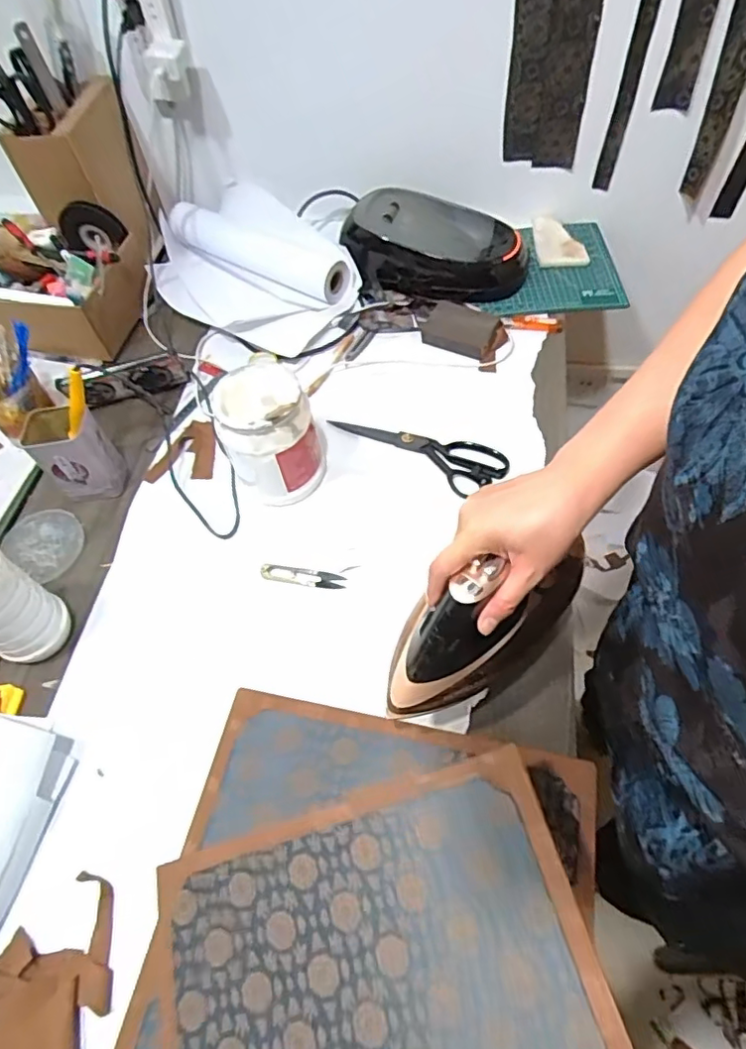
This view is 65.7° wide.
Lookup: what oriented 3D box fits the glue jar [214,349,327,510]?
[{"bbox_3d":[-0.133,-0.113,0.735,0.107,0.149,0.115,-2,57,2],"label":"glue jar"}]

